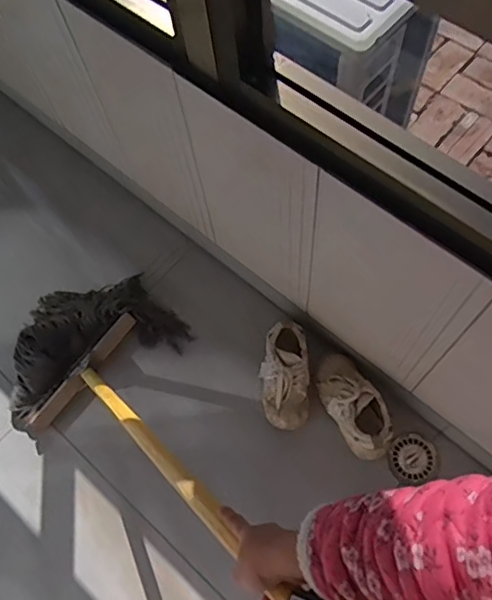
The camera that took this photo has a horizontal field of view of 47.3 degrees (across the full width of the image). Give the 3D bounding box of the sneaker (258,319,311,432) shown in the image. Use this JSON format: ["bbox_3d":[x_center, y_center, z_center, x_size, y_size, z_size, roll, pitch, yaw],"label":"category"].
[{"bbox_3d":[0.094,0.179,1.360,0.122,0.131,0.247,0,64,0],"label":"sneaker"}]

